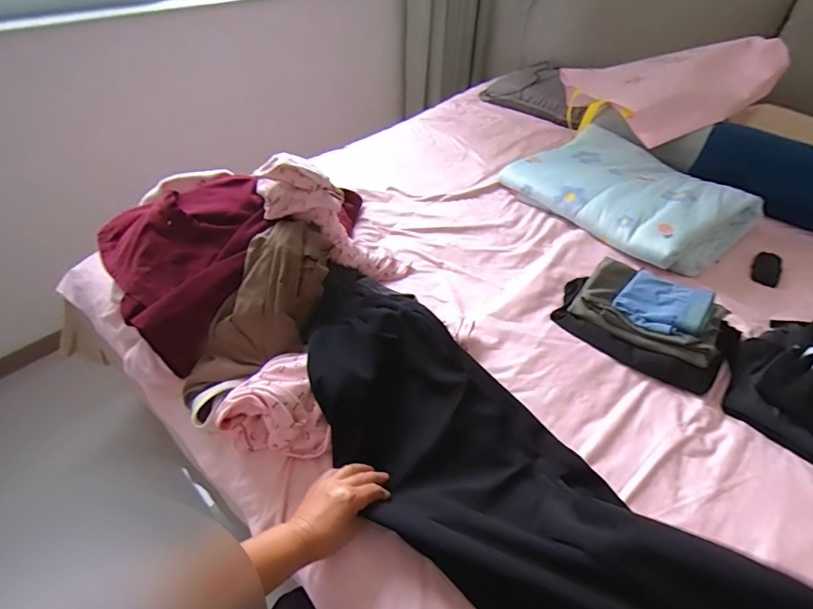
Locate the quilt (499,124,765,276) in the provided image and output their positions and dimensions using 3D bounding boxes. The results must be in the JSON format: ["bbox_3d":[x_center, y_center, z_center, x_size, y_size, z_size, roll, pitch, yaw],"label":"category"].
[{"bbox_3d":[0.549,-0.288,1.105,0.360,0.100,0.520,-27,51,-26],"label":"quilt"}]

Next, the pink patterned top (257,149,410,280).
[{"bbox_3d":[-0.148,-0.169,0.890,0.093,0.351,0.134,-31,36,27],"label":"pink patterned top"}]

